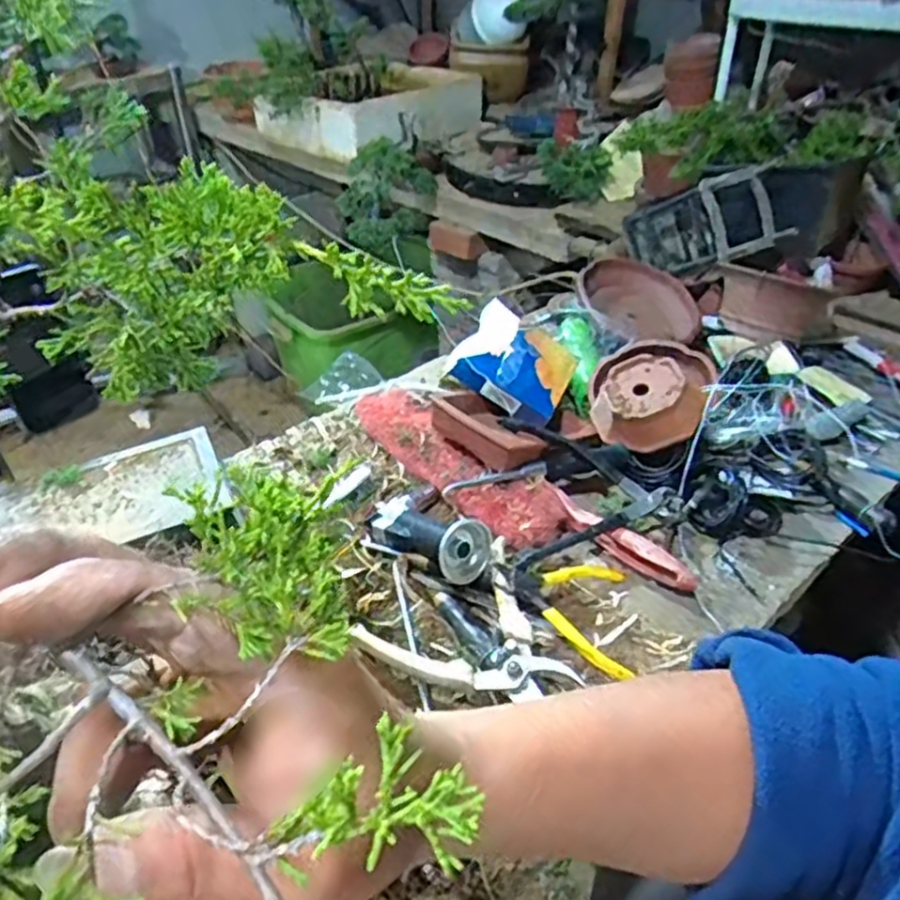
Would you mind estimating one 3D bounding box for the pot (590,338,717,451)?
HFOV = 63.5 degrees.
[{"bbox_3d":[0.196,-0.062,0.724,0.115,0.046,0.132,16,42,21],"label":"pot"}]

